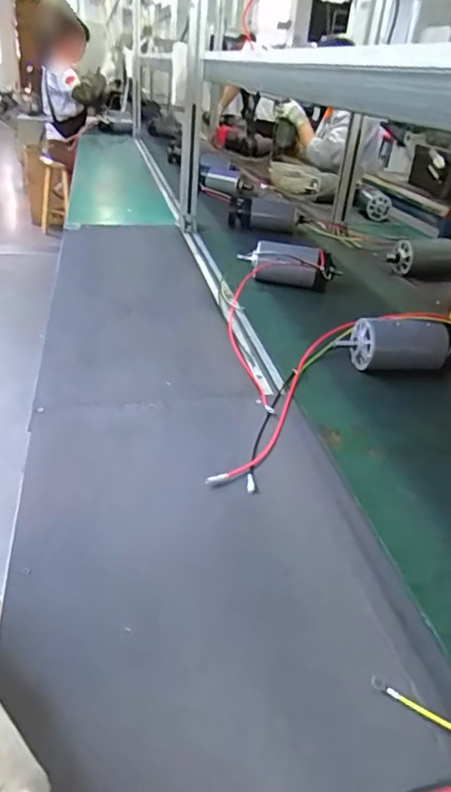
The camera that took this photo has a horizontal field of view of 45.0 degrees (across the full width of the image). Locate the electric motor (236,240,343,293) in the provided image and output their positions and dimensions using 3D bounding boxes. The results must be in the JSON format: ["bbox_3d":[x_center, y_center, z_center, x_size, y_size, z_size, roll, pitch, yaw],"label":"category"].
[{"bbox_3d":[0.131,-0.268,1.140,0.205,0.079,0.079,6,31,2],"label":"electric motor"}]

